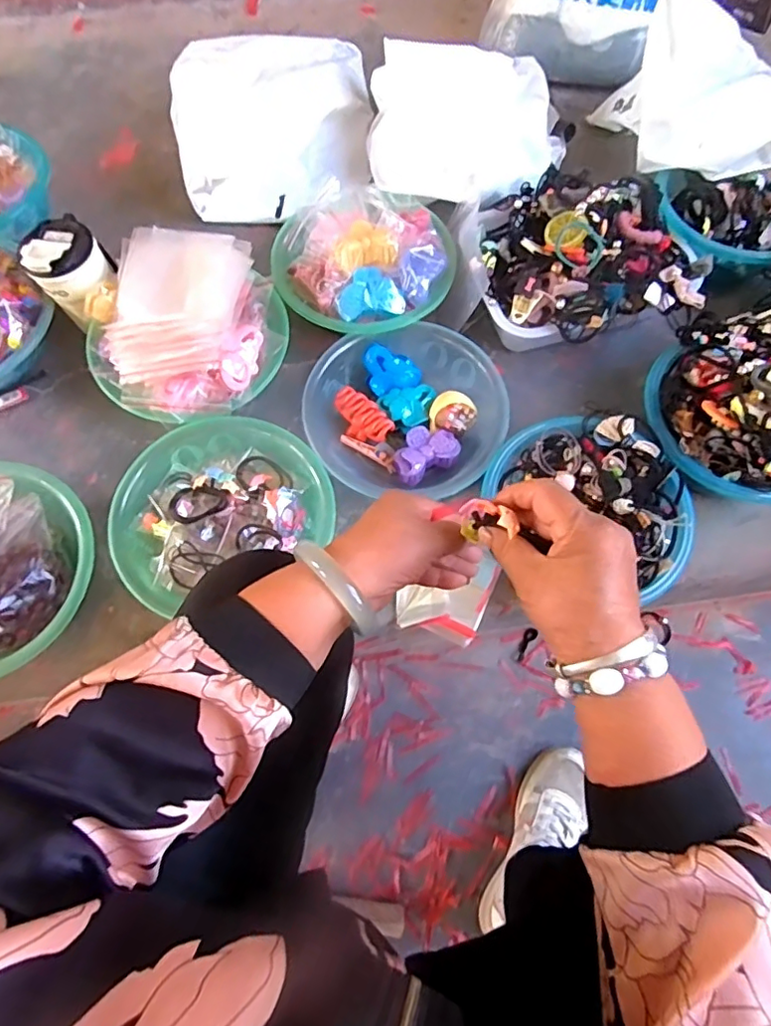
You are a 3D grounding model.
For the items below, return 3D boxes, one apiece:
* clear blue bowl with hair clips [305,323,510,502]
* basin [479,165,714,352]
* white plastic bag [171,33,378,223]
[{"bbox_3d":[0.023,-0.124,0.695,0.236,0.076,0.217,-7,69,-3],"label":"clear blue bowl with hair clips"},{"bbox_3d":[0.264,-0.317,0.727,0.275,0.131,0.206,4,69,1],"label":"basin"},{"bbox_3d":[-0.170,-0.583,0.844,0.285,0.098,0.315,3,69,1],"label":"white plastic bag"}]

